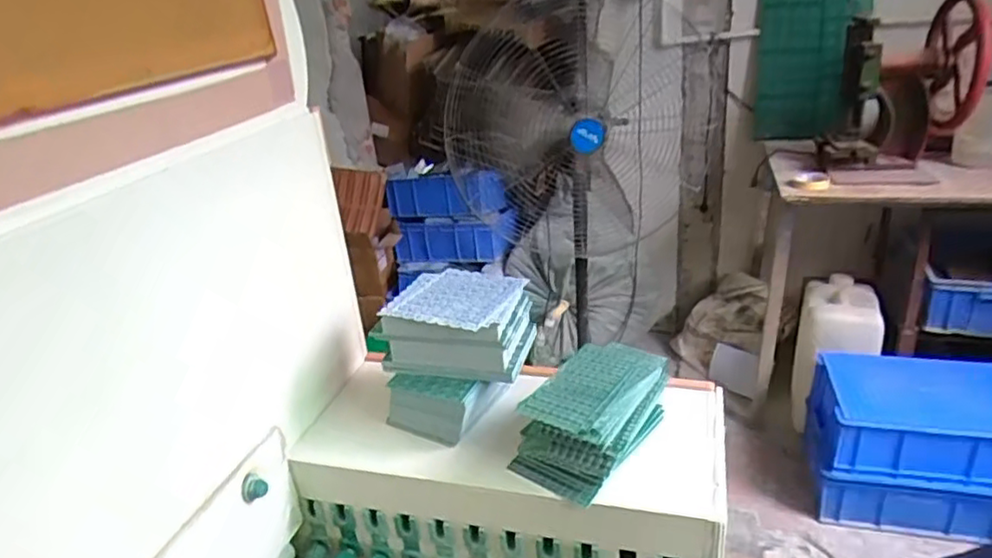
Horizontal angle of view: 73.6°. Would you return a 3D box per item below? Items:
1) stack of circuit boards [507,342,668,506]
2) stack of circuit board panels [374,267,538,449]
[{"bbox_3d":[0.093,0.127,0.642,0.104,0.081,0.153,12,30,33],"label":"stack of circuit boards"},{"bbox_3d":[-0.035,0.078,0.699,0.129,0.130,0.139,8,28,28],"label":"stack of circuit board panels"}]

